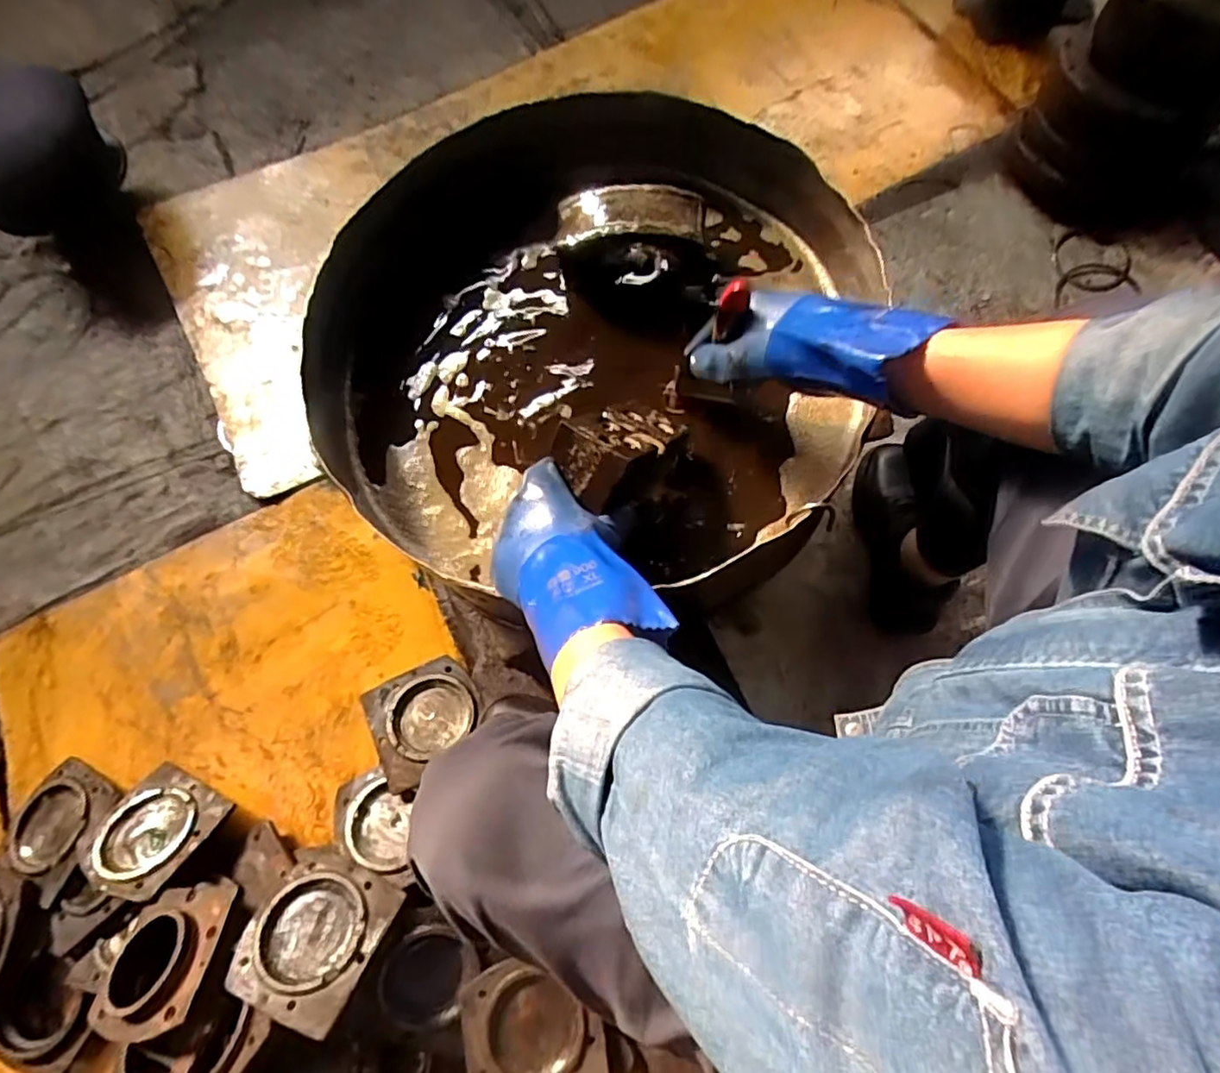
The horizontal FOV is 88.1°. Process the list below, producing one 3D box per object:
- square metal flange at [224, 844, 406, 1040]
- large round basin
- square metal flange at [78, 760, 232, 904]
[{"bbox_3d":[-0.334,0.446,0.710,0.149,0.016,0.151,15,48,15],"label":"square metal flange"},{"bbox_3d":[-0.003,-0.203,0.661,0.521,0.134,0.539,0,71,1],"label":"large round basin"},{"bbox_3d":[-0.597,0.384,0.824,0.149,0.021,0.143,19,49,20],"label":"square metal flange"}]

